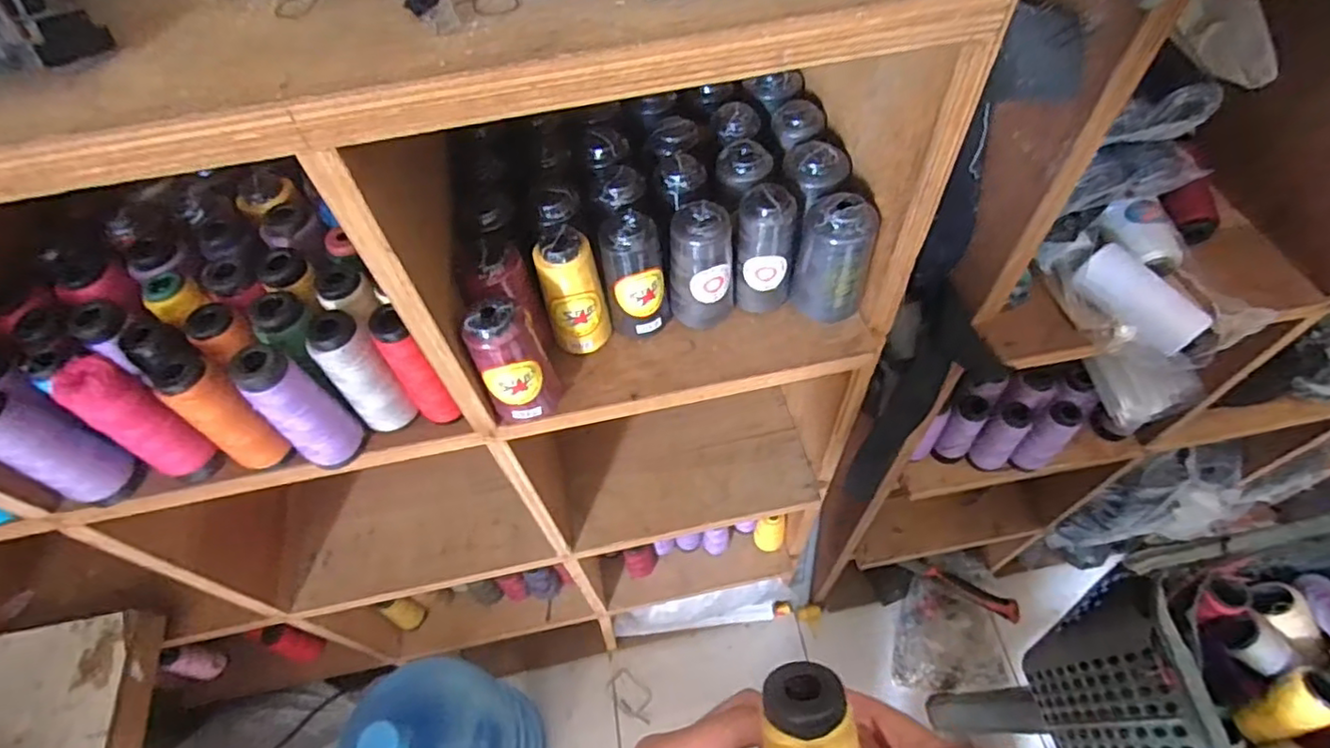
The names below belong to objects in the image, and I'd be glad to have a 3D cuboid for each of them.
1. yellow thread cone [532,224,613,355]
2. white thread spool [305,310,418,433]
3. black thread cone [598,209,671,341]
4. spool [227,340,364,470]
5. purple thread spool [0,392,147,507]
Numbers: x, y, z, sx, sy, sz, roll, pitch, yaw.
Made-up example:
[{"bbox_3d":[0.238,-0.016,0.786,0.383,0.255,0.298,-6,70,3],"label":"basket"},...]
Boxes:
[{"bbox_3d":[-0.069,-0.063,0.492,0.050,0.105,0.039,-15,57,-7],"label":"yellow thread cone"},{"bbox_3d":[-0.220,0.004,0.457,0.034,0.110,0.035,-1,57,2],"label":"white thread spool"},{"bbox_3d":[-0.021,-0.075,0.495,0.052,0.110,0.041,-6,56,-1],"label":"black thread cone"},{"bbox_3d":[-0.261,0.025,0.446,0.034,0.118,0.039,27,62,19],"label":"spool"},{"bbox_3d":[-0.434,0.055,0.440,0.047,0.117,0.040,15,59,12],"label":"purple thread spool"}]

